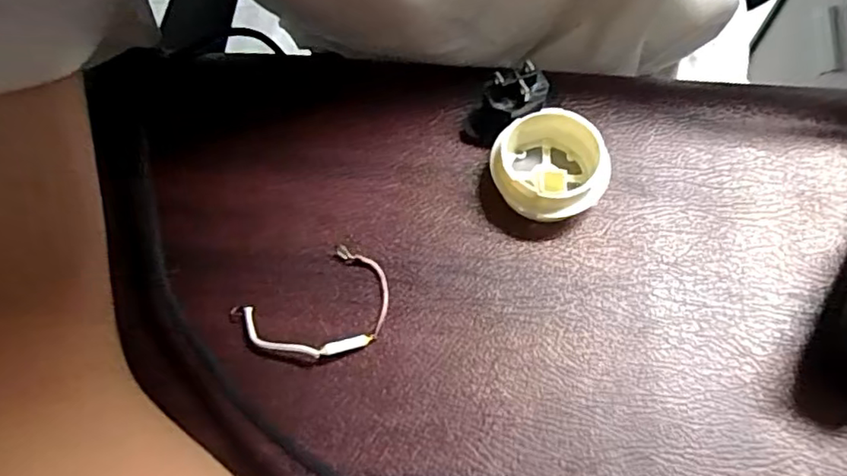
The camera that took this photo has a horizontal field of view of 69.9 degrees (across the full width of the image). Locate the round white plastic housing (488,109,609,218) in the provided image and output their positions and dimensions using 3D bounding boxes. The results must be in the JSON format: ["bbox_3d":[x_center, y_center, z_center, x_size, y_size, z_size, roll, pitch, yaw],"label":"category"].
[{"bbox_3d":[0.052,-0.029,0.251,0.047,0.026,0.044,-1,64,3],"label":"round white plastic housing"}]

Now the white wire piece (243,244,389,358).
[{"bbox_3d":[-0.039,0.029,0.239,0.056,0.008,0.041,-36,67,-13],"label":"white wire piece"}]

